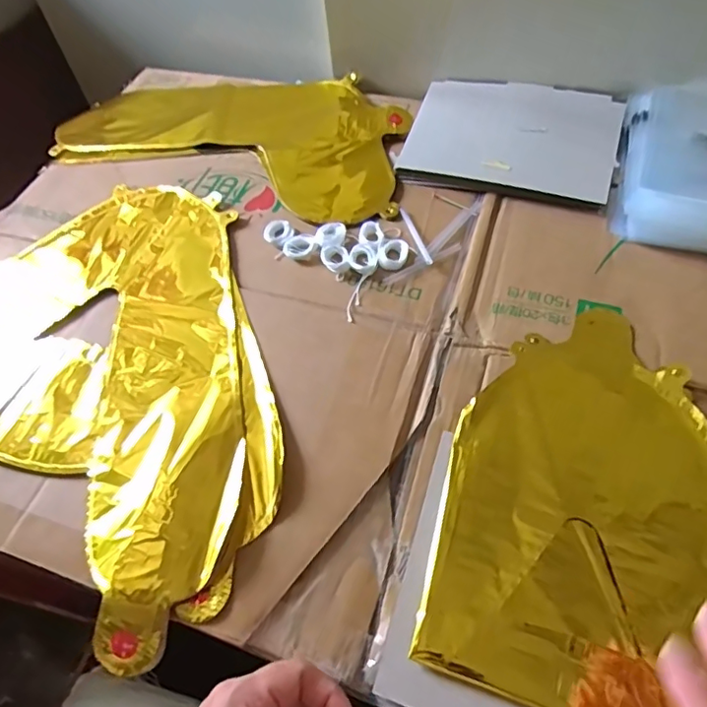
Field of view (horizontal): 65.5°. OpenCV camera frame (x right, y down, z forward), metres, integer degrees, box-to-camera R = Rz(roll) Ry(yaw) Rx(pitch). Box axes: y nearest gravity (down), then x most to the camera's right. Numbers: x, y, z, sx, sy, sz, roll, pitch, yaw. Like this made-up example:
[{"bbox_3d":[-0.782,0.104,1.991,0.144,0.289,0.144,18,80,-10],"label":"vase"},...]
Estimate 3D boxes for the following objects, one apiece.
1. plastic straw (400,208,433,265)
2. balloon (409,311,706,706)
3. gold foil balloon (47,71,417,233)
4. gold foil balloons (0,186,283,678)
[{"bbox_3d":[0.054,-0.106,0.490,0.007,0.004,0.075,-16,55,-6],"label":"plastic straw"},{"bbox_3d":[0.151,0.082,0.350,0.169,0.014,0.262,14,57,14],"label":"balloon"},{"bbox_3d":[-0.121,-0.249,0.612,0.404,0.026,0.220,21,59,18],"label":"gold foil balloon"},{"bbox_3d":[-0.211,-0.009,0.445,0.391,0.011,0.349,16,58,16],"label":"gold foil balloons"}]

